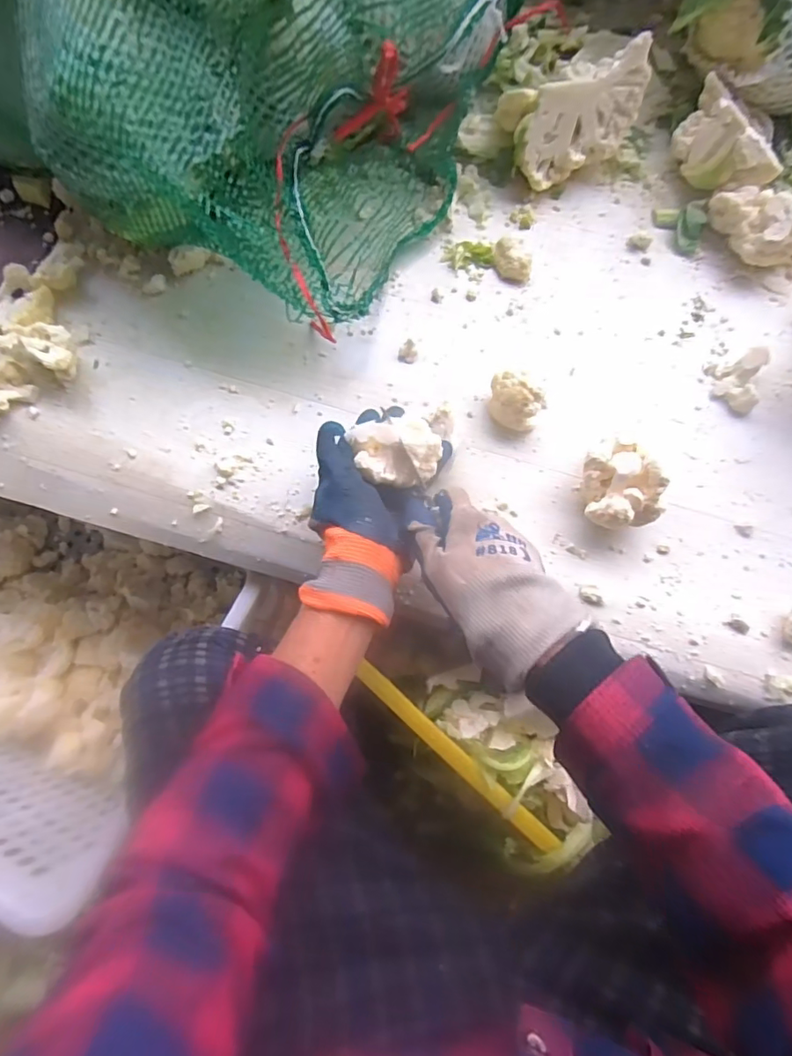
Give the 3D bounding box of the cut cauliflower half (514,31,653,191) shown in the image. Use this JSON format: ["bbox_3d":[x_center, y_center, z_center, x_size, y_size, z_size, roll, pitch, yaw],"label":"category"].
[{"bbox_3d":[0.175,-0.396,0.524,0.128,0.084,0.068,-31,79,-6],"label":"cut cauliflower half"}]

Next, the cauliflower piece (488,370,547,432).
[{"bbox_3d":[0.106,-0.112,0.480,0.051,0.045,0.042,23,79,6],"label":"cauliflower piece"}]

